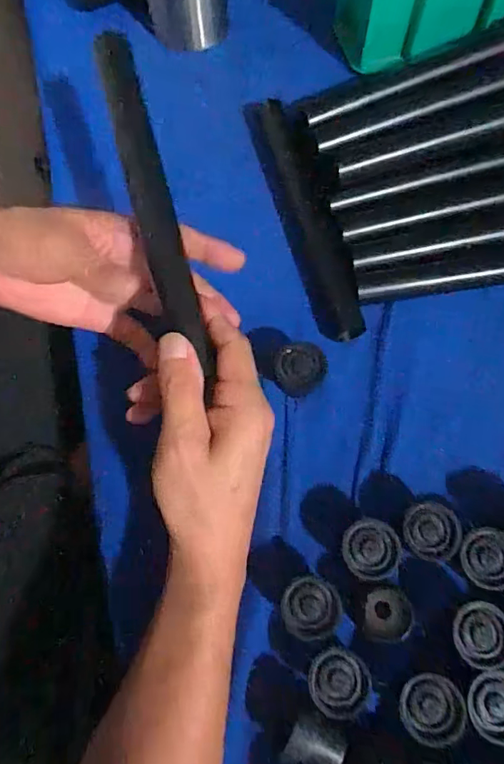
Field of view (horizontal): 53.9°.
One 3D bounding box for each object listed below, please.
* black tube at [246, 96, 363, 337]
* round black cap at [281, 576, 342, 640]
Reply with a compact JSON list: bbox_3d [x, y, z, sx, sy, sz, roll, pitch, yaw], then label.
[{"bbox_3d":[0.043,-0.138,0.397,0.035,0.026,0.221,-16,73,-3],"label":"black tube"},{"bbox_3d":[0.036,0.138,0.307,0.034,0.027,0.033,-1,72,2],"label":"round black cap"}]

